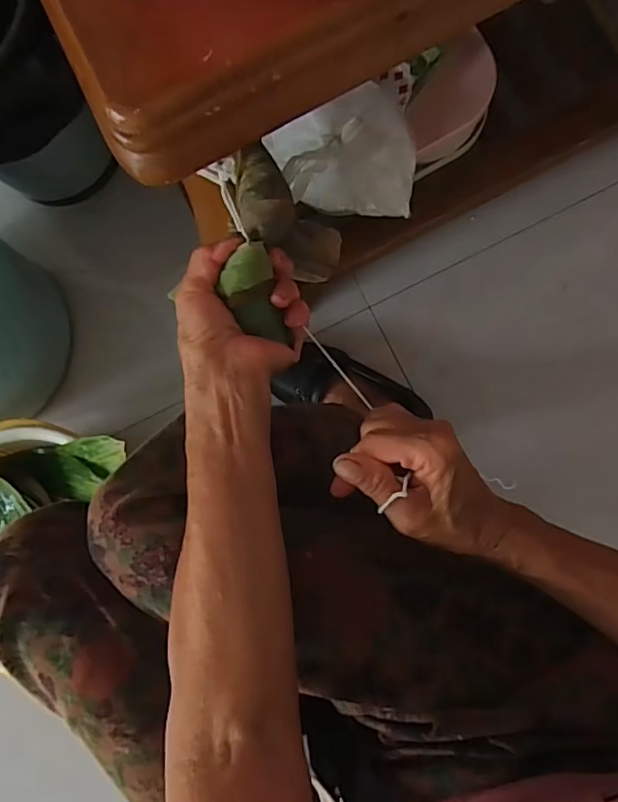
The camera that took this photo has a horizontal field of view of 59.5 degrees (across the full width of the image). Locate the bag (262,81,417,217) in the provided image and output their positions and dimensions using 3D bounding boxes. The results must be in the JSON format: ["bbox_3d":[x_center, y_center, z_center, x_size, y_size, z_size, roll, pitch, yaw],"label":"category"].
[{"bbox_3d":[0.035,-0.259,0.553,0.139,0.086,0.113,-5,83,5],"label":"bag"}]

